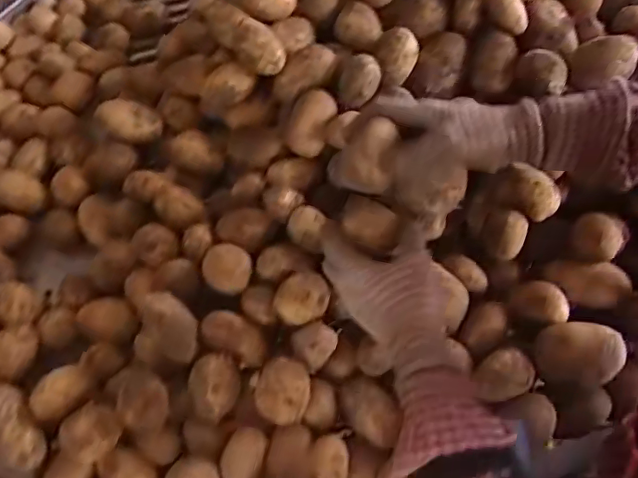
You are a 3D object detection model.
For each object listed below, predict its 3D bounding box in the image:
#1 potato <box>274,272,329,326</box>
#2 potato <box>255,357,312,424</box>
[{"bbox_3d":[-0.015,0.058,0.565,0.050,0.036,0.054,0,58,0],"label":"potato"},{"bbox_3d":[-0.033,0.144,0.536,0.050,0.037,0.052,0,58,0],"label":"potato"}]

